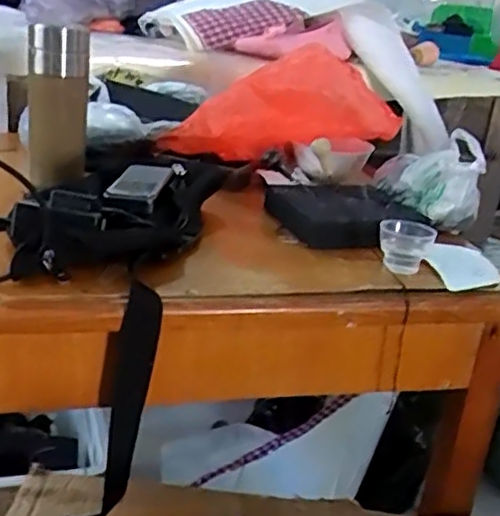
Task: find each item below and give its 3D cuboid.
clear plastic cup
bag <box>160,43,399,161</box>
[{"bbox_3d":[0.159,-0.012,0.679,0.057,0.048,0.052,11,22,13],"label":"clear plastic cup"},{"bbox_3d":[0.038,-0.217,0.953,0.330,0.141,0.132,-8,18,15],"label":"bag"}]

